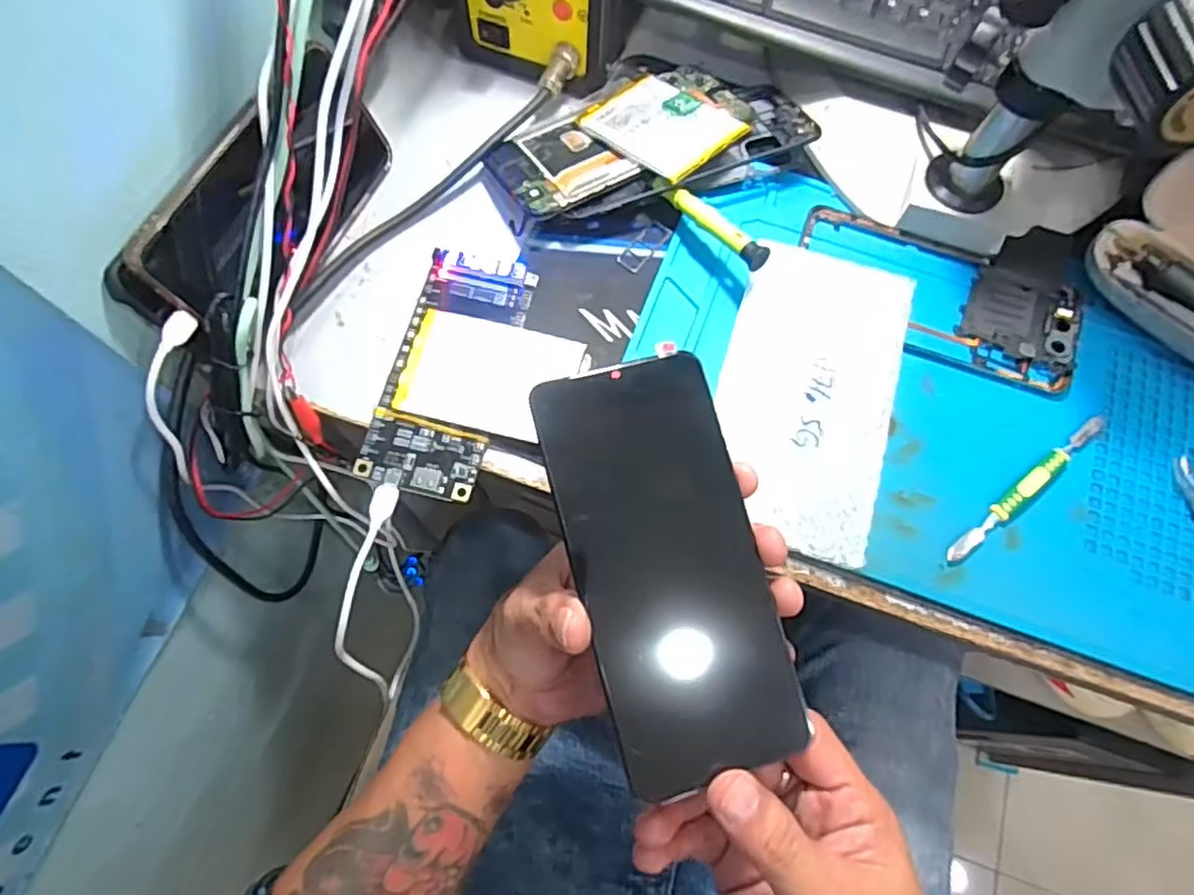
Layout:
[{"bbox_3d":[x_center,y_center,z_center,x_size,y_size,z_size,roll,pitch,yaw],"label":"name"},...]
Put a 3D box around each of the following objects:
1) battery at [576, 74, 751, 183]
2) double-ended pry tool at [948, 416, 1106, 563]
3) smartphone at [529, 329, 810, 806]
[{"bbox_3d":[0.039,-0.198,0.406,0.063,0.005,0.085,-41,66,-14],"label":"battery"},{"bbox_3d":[0.228,0.020,0.348,0.121,0.008,0.011,-36,75,-13],"label":"double-ended pry tool"},{"bbox_3d":[0.028,0.044,0.256,0.071,0.014,0.157,-14,83,-4],"label":"smartphone"}]

